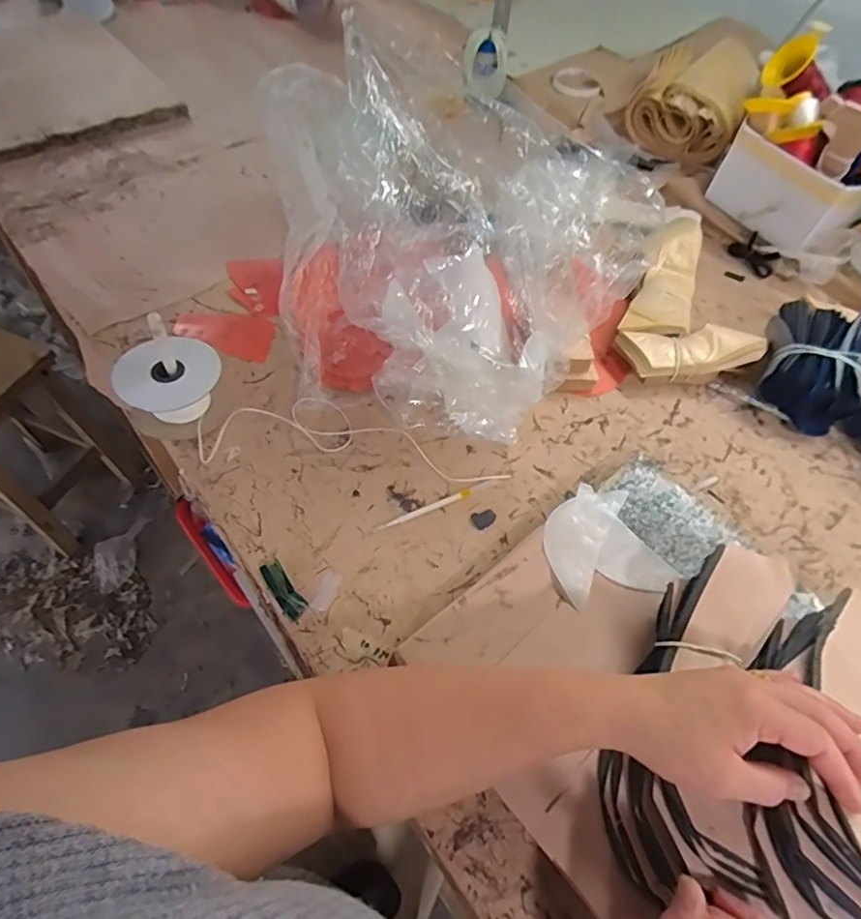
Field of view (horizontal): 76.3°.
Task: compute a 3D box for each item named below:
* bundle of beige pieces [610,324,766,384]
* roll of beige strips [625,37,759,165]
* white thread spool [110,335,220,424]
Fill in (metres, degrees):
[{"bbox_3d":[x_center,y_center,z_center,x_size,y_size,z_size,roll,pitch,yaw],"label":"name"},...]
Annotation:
[{"bbox_3d":[0.283,-0.114,0.600,0.148,0.032,0.055,-5,59,-4],"label":"bundle of beige pieces"},{"bbox_3d":[0.394,-0.544,0.814,0.146,0.077,0.241,26,59,14],"label":"roll of beige strips"},{"bbox_3d":[-0.243,-0.072,0.530,0.089,0.068,0.079,-19,59,-15],"label":"white thread spool"}]

